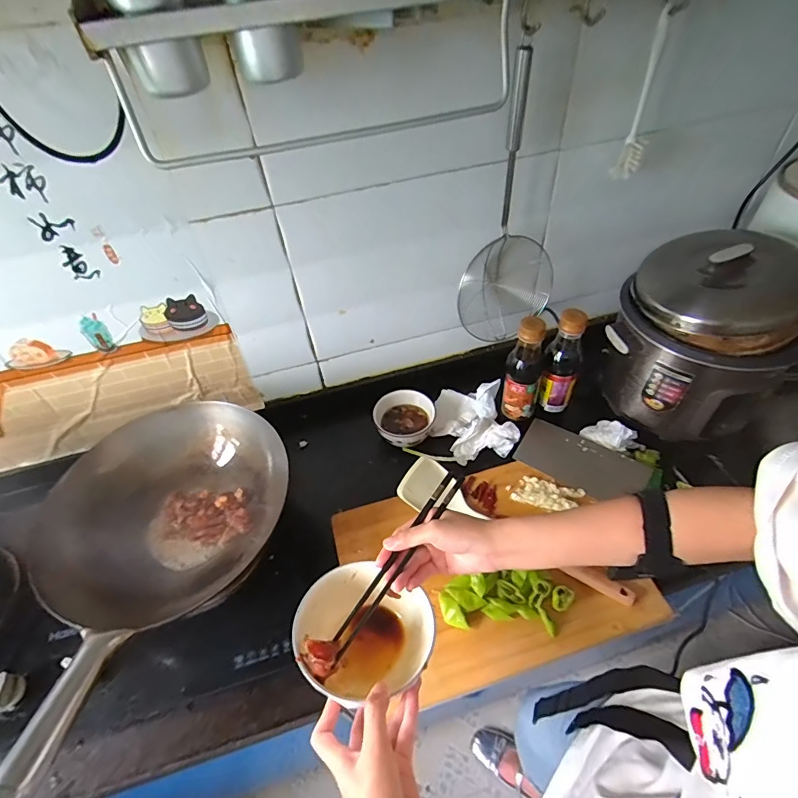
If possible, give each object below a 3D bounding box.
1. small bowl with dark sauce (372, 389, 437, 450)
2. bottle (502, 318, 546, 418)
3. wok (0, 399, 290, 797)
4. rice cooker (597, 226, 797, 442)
[{"bbox_3d":[0.008,0.038,0.873,0.113,0.050,0.103,-3,46,3],"label":"small bowl with dark sauce"},{"bbox_3d":[0.227,-0.056,0.803,0.063,0.205,0.068,11,49,16],"label":"bottle"},{"bbox_3d":[-0.366,0.207,0.635,0.264,0.173,0.473,13,49,17],"label":"wok"},{"bbox_3d":[0.538,-0.118,0.793,0.262,0.288,0.283,31,56,29],"label":"rice cooker"}]

